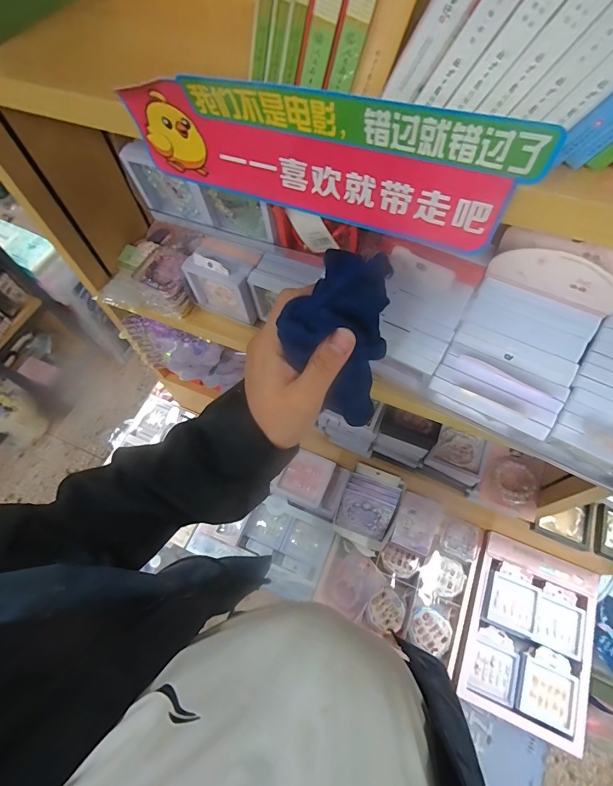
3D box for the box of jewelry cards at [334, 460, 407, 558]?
[{"bbox_3d":[0.132,0.251,0.811,0.118,0.130,0.147,23,66,14],"label":"box of jewelry cards"}]

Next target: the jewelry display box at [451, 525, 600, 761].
[{"bbox_3d":[0.431,0.458,0.736,0.221,0.041,0.295,21,66,13],"label":"jewelry display box"}]

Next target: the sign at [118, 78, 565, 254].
[{"bbox_3d":[0.003,-0.160,0.262,0.283,0.082,0.009,19,68,13],"label":"sign"}]

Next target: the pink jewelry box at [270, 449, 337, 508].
[{"bbox_3d":[-0.003,0.189,0.859,0.109,0.025,0.112,21,66,14],"label":"pink jewelry box"}]

